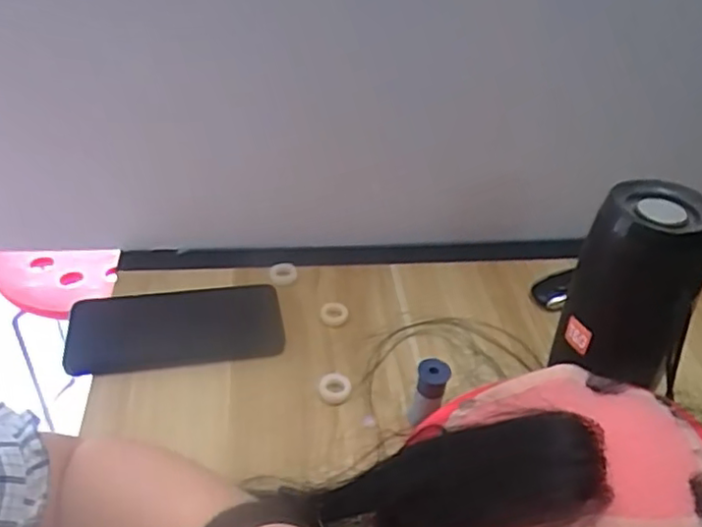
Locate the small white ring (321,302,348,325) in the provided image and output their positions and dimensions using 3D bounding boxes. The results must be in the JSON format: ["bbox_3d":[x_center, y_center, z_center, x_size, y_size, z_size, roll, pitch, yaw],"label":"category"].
[{"bbox_3d":[-0.014,0.040,0.527,0.023,0.006,0.021,2,39,-2],"label":"small white ring"}]

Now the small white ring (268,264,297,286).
[{"bbox_3d":[-0.059,0.009,0.560,0.023,0.008,0.022,2,39,-2],"label":"small white ring"}]

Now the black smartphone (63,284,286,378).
[{"bbox_3d":[-0.136,0.047,0.497,0.159,0.013,0.071,-5,40,-11],"label":"black smartphone"}]

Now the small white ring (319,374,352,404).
[{"bbox_3d":[-0.011,0.091,0.465,0.023,0.008,0.021,2,39,-2],"label":"small white ring"}]

